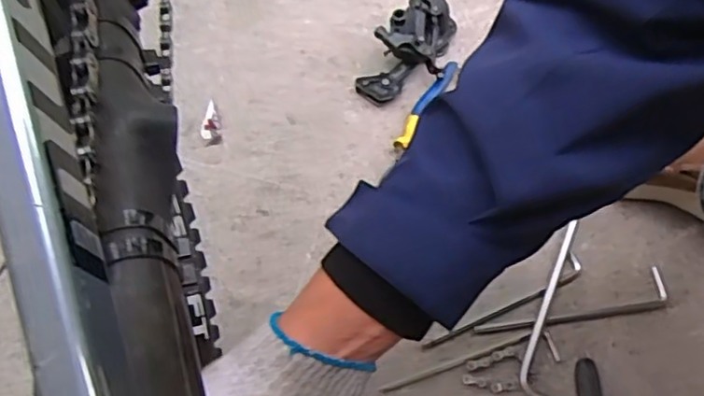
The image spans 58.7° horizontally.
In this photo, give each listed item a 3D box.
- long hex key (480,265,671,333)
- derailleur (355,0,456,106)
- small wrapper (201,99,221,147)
[{"bbox_3d":[0.205,0.105,0.586,0.186,0.008,0.033,-13,65,-6],"label":"long hex key"},{"bbox_3d":[0.063,-0.164,0.682,0.076,0.063,0.128,23,67,11],"label":"derailleur"},{"bbox_3d":[-0.152,-0.081,0.674,0.020,0.004,0.054,-4,65,-2],"label":"small wrapper"}]

